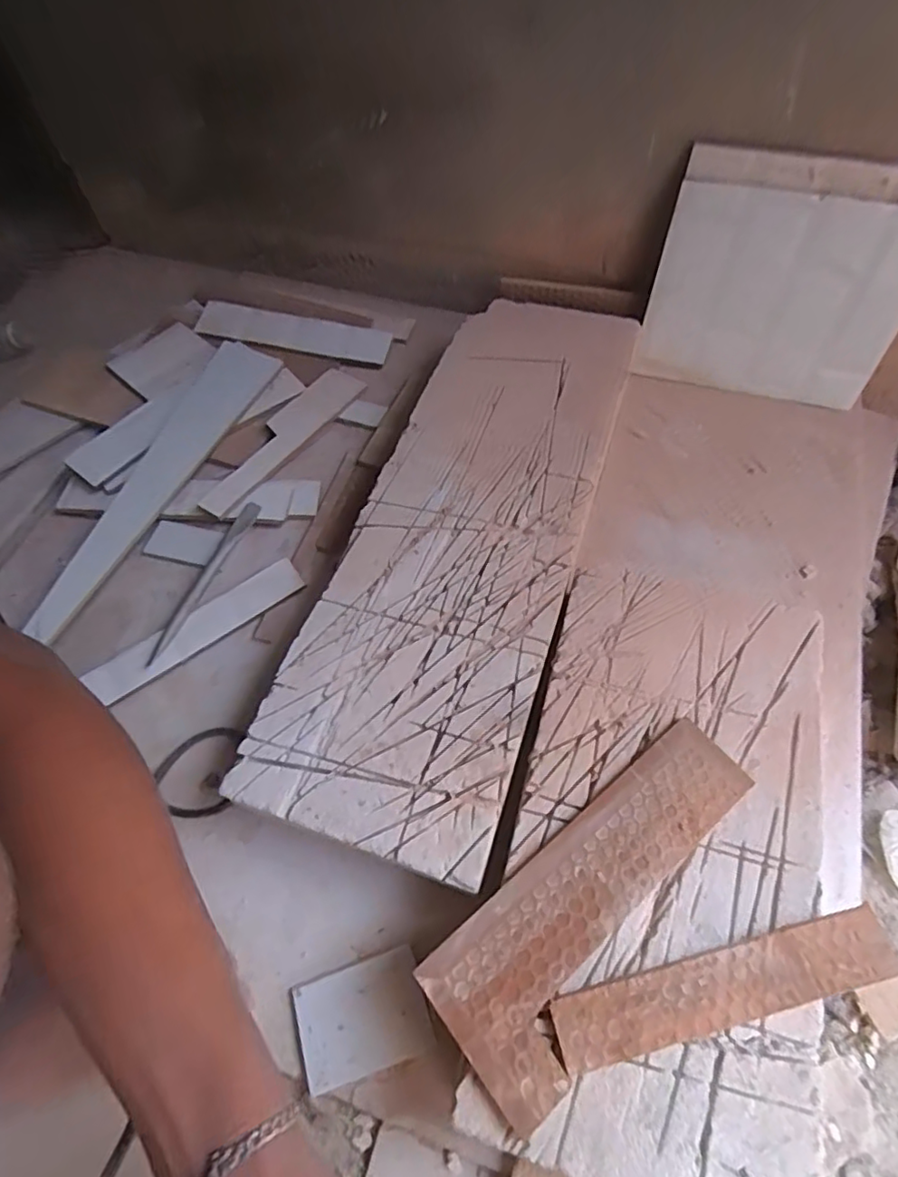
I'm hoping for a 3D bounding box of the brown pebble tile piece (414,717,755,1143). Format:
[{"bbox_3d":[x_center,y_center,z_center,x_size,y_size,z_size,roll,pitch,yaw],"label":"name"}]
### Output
[{"bbox_3d":[0.102,0.194,0.375,0.246,0.011,0.092,-37,67,-17],"label":"brown pebble tile piece"}]

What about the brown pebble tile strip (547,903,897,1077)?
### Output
[{"bbox_3d":[0.165,0.236,0.348,0.207,0.011,0.038,-14,62,-6],"label":"brown pebble tile strip"}]

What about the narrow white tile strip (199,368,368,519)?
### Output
[{"bbox_3d":[-0.182,-0.166,0.642,0.053,0.009,0.234,30,66,15],"label":"narrow white tile strip"}]

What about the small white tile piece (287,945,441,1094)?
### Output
[{"bbox_3d":[-0.060,0.298,0.409,0.087,0.005,0.063,-17,63,-9],"label":"small white tile piece"}]

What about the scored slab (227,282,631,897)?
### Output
[{"bbox_3d":[0.023,-0.064,0.529,0.192,0.016,0.565,17,63,10],"label":"scored slab"}]

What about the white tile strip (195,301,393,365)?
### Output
[{"bbox_3d":[-0.195,-0.326,0.741,0.239,0.010,0.057,9,62,5],"label":"white tile strip"}]

